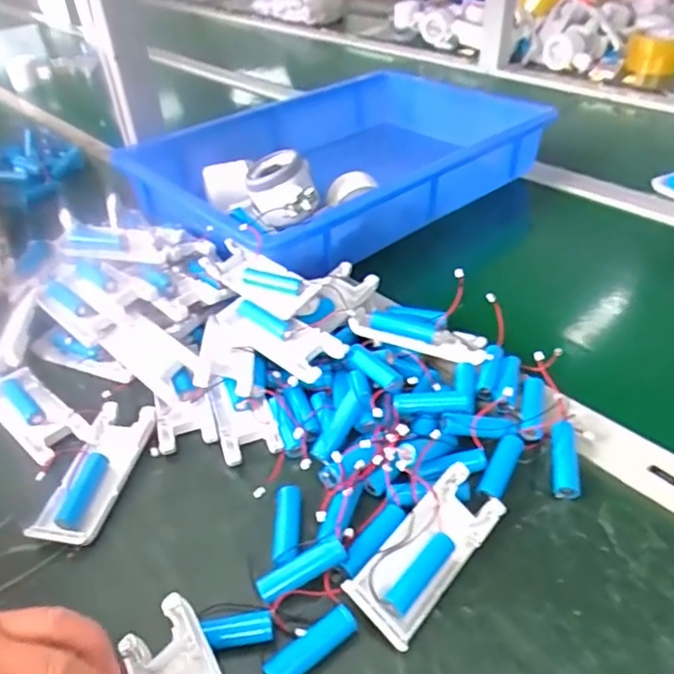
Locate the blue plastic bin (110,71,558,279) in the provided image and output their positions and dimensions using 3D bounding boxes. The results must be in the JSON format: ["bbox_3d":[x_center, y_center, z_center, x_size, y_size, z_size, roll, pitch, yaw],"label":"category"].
[{"bbox_3d":[0.000,-0.191,0.650,0.394,0.105,0.287,-33,48,-30],"label":"blue plastic bin"}]

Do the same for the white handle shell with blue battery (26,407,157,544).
[{"bbox_3d":[-0.160,0.089,0.381,0.043,0.017,0.099,5,41,11],"label":"white handle shell with blue battery"}]

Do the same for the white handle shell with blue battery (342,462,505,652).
[{"bbox_3d":[0.050,0.120,0.323,0.039,0.020,0.101,45,56,13],"label":"white handle shell with blue battery"}]

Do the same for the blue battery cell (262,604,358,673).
[{"bbox_3d":[-0.013,0.158,0.292,0.052,0.012,0.015,-27,45,-24],"label":"blue battery cell"}]

